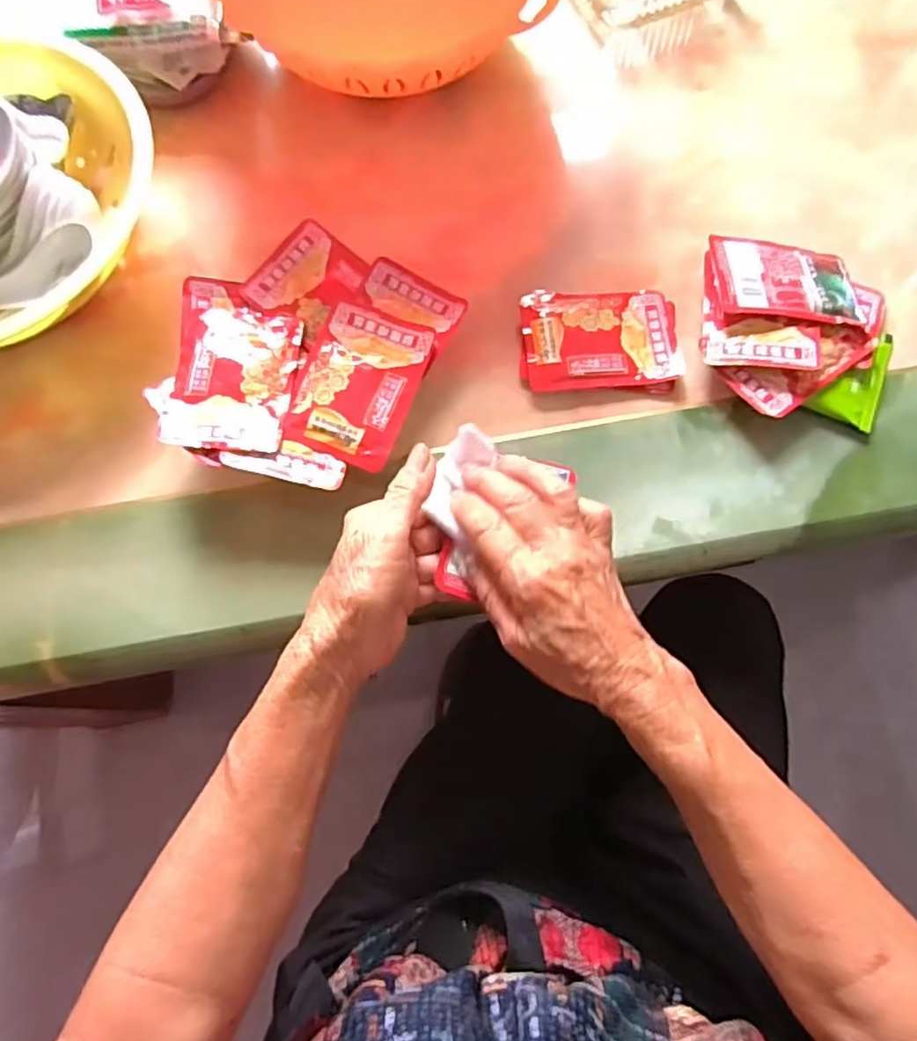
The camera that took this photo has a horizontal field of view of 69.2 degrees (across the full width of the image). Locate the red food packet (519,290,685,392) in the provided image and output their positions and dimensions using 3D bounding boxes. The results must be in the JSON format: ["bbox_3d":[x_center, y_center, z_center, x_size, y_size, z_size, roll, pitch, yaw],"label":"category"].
[{"bbox_3d":[0.093,-0.120,0.440,0.102,0.014,0.074,-2,73,1],"label":"red food packet"}]

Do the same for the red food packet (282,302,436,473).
[{"bbox_3d":[-0.062,-0.085,0.407,0.070,0.007,0.100,19,73,2],"label":"red food packet"}]

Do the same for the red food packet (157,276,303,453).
[{"bbox_3d":[-0.138,-0.097,0.410,0.074,0.007,0.117,4,67,-5],"label":"red food packet"}]

